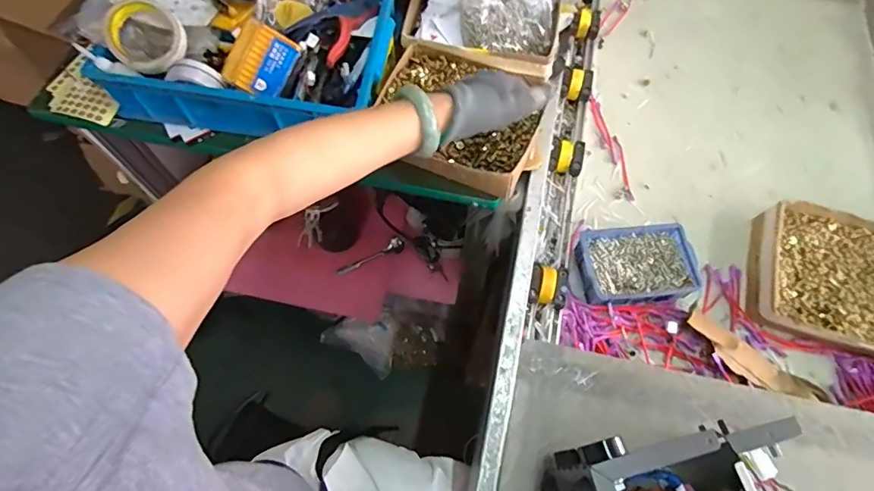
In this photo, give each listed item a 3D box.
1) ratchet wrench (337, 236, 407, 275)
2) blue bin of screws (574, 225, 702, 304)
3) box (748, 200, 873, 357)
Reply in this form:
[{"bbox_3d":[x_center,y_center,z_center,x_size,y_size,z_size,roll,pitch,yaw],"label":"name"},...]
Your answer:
[{"bbox_3d":[-0.136,0.027,1.017,0.153,0.035,0.033,-27,67,-12],"label":"ratchet wrench"},{"bbox_3d":[0.271,0.028,0.662,0.152,0.046,0.102,-4,64,-2],"label":"blue bin of screws"},{"bbox_3d":[0.551,0.049,0.655,0.227,0.048,0.201,15,65,7],"label":"box"}]

